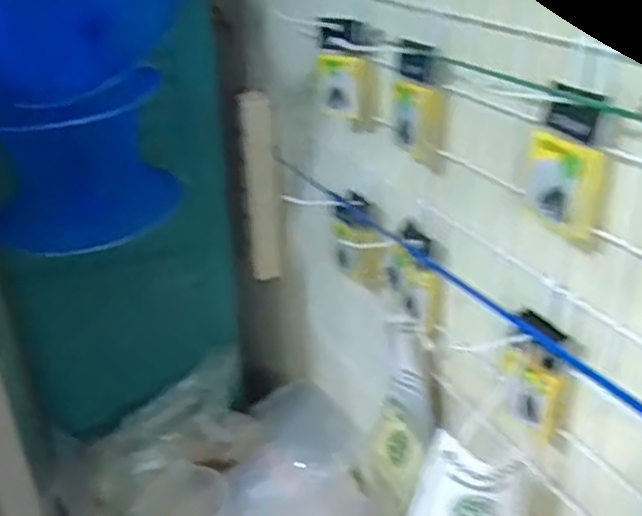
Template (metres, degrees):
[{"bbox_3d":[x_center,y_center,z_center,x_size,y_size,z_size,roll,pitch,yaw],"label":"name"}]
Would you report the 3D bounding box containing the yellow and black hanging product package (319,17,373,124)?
[{"bbox_3d":[0.024,-0.181,0.714,0.062,0.100,0.014,16,35,29],"label":"yellow and black hanging product package"}]

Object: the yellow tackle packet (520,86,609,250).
[{"bbox_3d":[0.162,-0.063,0.491,0.015,0.100,0.063,-15,36,-26],"label":"yellow tackle packet"}]

